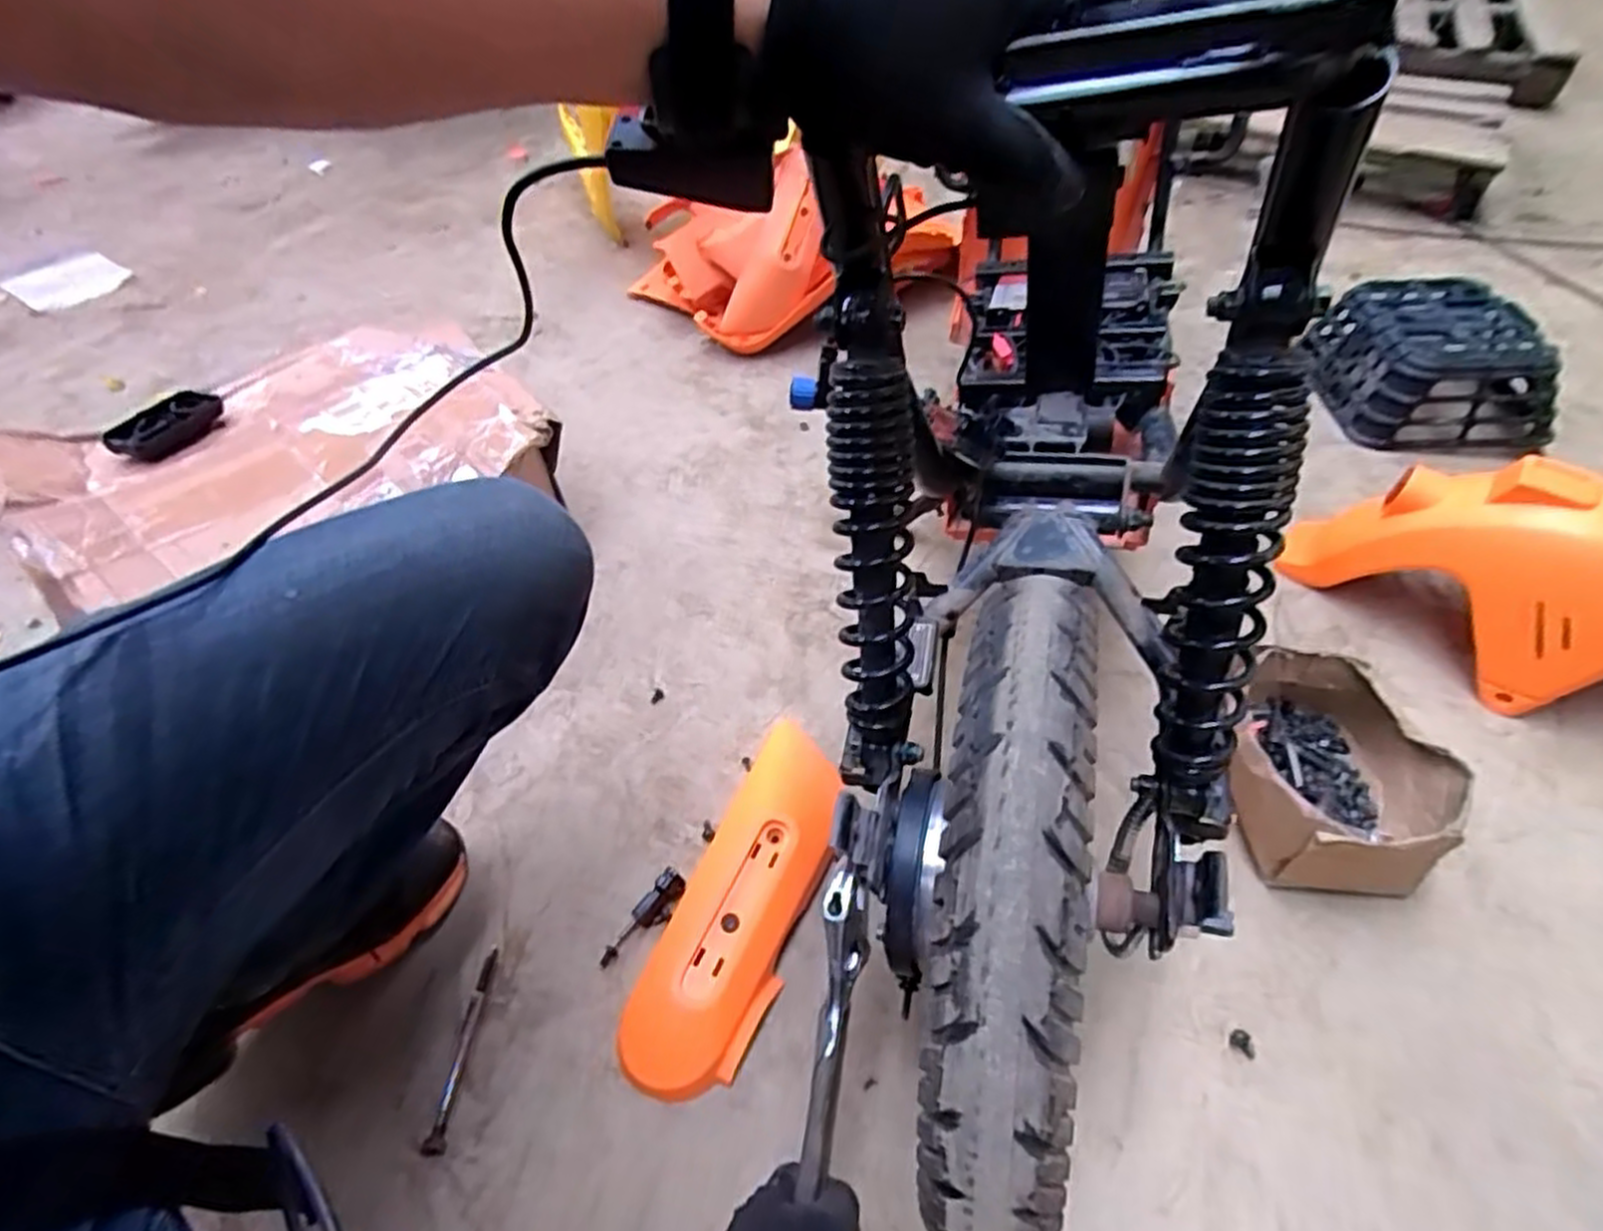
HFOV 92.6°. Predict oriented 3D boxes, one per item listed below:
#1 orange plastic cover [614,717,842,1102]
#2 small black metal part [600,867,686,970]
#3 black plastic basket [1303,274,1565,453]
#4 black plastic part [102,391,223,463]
[{"bbox_3d":[-0.048,0.236,0.655,0.108,0.045,0.316,17,51,15],"label":"orange plastic cover"},{"bbox_3d":[-0.133,0.258,0.649,0.029,0.015,0.092,27,54,23],"label":"small black metal part"},{"bbox_3d":[0.916,-0.367,1.114,0.242,0.129,0.270,6,49,6],"label":"black plastic basket"},{"bbox_3d":[-0.654,-0.195,0.790,0.060,0.024,0.107,7,49,7],"label":"black plastic part"}]

